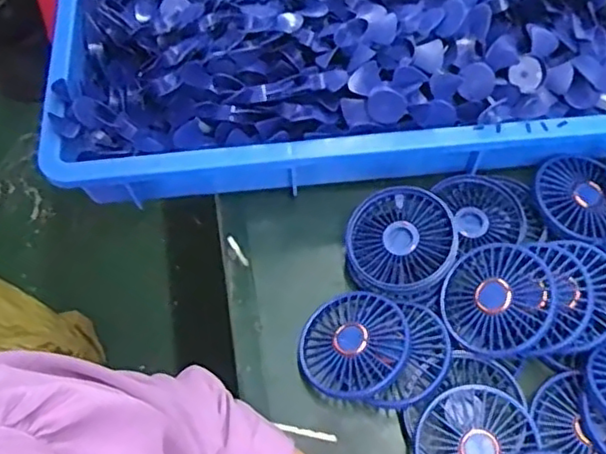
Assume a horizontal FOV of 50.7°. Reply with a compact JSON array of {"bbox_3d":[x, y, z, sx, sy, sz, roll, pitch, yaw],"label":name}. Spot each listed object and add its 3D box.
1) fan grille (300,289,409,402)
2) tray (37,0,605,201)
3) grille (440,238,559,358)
[{"bbox_3d":[0.039,0.091,0.507,0.085,0.016,0.087,-12,53,17],"label":"fan grille"},{"bbox_3d":[0.058,-0.228,0.610,0.566,0.105,0.376,-4,62,-3],"label":"tray"},{"bbox_3d":[0.152,0.055,0.499,0.082,0.013,0.088,-10,69,26],"label":"grille"}]

